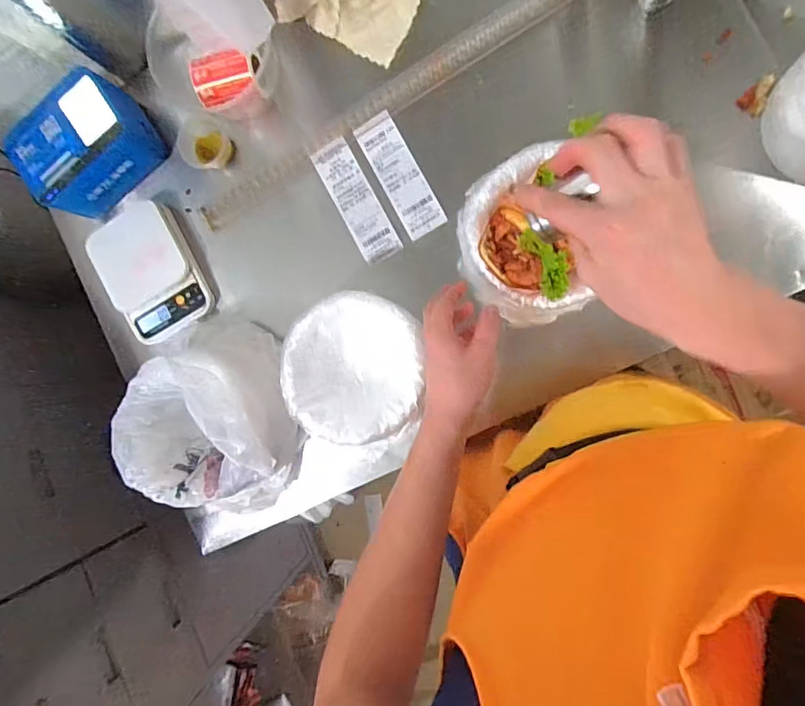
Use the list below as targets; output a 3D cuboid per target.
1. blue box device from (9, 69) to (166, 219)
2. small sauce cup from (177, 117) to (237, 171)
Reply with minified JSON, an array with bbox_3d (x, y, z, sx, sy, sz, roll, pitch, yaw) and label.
[{"bbox_3d":[-0.444,-0.283,0.663,0.170,0.088,0.134,-36,102,7],"label":"blue box device"},{"bbox_3d":[-0.282,-0.297,0.681,0.066,0.043,0.065,0,91,10],"label":"small sauce cup"}]

